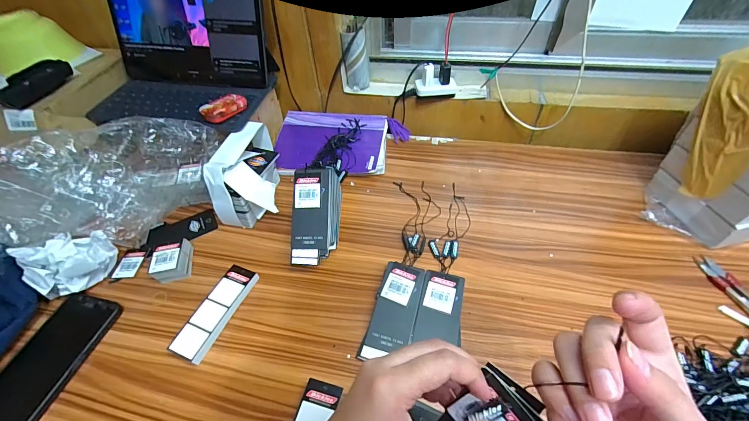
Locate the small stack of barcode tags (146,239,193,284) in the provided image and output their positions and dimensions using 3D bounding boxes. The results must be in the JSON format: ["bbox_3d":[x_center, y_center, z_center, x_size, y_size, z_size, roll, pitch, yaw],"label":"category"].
[{"bbox_3d":[-0.278,0.069,0.456,0.039,0.033,0.054,-10,49,-5],"label":"small stack of barcode tags"}]

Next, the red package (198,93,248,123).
[{"bbox_3d":[-0.236,-0.161,0.518,0.041,0.021,0.066,27,55,24],"label":"red package"}]

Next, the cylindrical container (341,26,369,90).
[{"bbox_3d":[-0.033,-0.271,0.599,0.044,0.095,0.037,-3,49,1],"label":"cylindrical container"}]

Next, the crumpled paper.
[{"bbox_3d":[-0.389,0.070,0.425,0.096,0.084,0.071,2,49,6],"label":"crumpled paper"}]

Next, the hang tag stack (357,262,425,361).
[{"bbox_3d":[0.025,0.120,0.401,0.052,0.019,0.120,12,51,14],"label":"hang tag stack"}]

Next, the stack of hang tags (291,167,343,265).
[{"bbox_3d":[-0.080,0.007,0.465,0.058,0.091,0.133,0,49,4],"label":"stack of hang tags"}]

